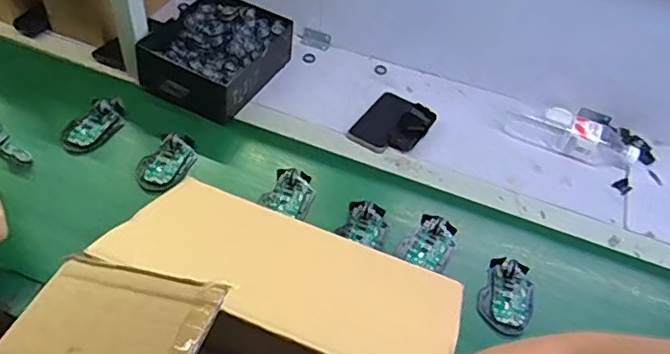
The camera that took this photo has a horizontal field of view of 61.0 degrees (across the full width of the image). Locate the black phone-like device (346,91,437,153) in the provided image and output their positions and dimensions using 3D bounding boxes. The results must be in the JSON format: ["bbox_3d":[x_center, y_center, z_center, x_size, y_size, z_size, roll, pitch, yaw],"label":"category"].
[{"bbox_3d":[0.109,-0.102,1.021,0.118,0.035,0.151,28,49,18],"label":"black phone-like device"}]

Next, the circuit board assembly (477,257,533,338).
[{"bbox_3d":[0.246,0.163,0.805,0.071,0.027,0.111,23,48,14],"label":"circuit board assembly"}]

